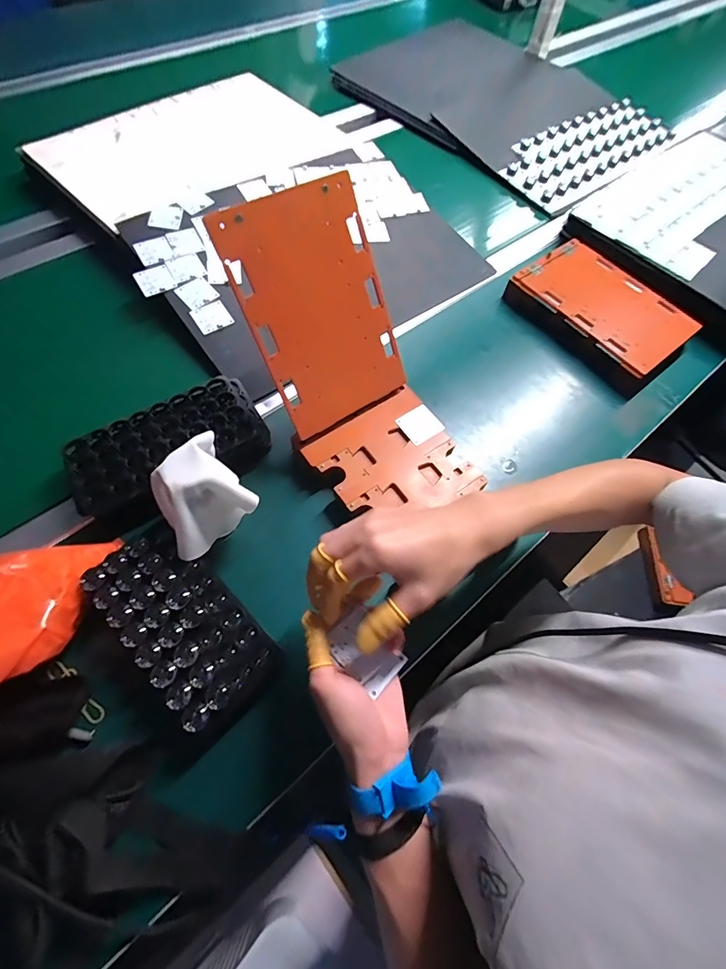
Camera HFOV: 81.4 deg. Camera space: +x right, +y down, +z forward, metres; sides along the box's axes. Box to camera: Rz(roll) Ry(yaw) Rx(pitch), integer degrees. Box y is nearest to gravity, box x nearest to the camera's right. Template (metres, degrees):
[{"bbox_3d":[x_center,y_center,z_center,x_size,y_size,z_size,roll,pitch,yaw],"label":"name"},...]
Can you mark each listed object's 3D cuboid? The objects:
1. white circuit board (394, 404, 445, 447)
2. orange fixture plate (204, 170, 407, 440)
[{"bbox_3d":[0.074,-0.077,0.539,0.050,0.004,0.046,-35,76,-19],"label":"white circuit board"},{"bbox_3d":[-0.045,-0.187,0.463,0.157,0.233,0.009,-32,32,-17],"label":"orange fixture plate"}]

